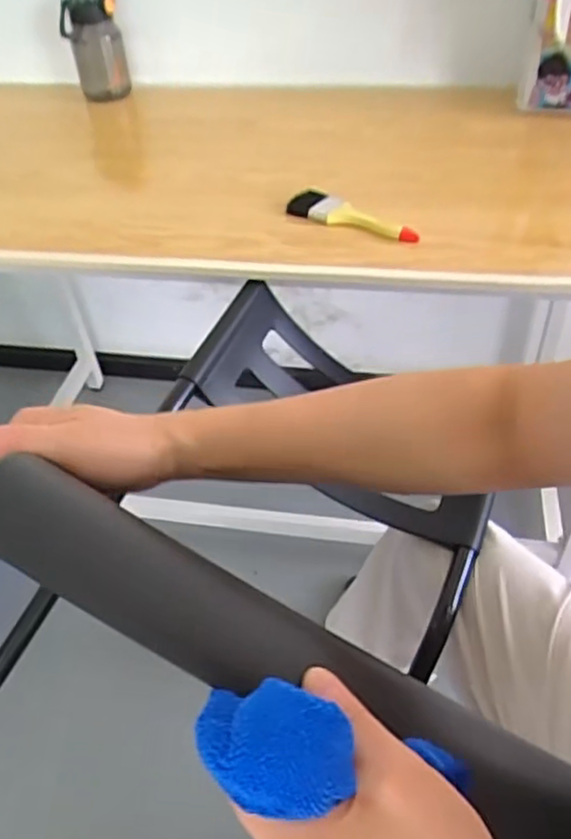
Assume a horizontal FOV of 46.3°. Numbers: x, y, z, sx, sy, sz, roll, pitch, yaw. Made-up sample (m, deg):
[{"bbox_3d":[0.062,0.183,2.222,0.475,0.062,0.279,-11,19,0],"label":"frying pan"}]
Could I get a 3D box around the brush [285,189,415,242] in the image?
[{"bbox_3d":[0.086,-0.252,0.822,0.175,0.017,0.066,20,49,23],"label":"brush"}]

